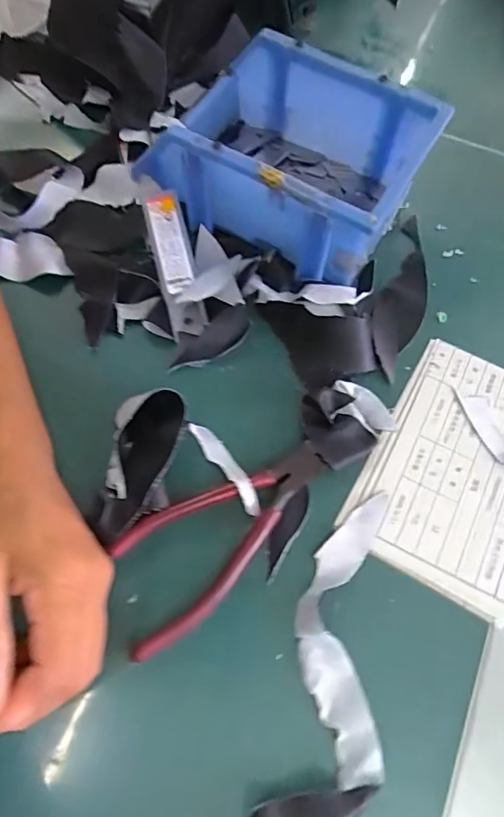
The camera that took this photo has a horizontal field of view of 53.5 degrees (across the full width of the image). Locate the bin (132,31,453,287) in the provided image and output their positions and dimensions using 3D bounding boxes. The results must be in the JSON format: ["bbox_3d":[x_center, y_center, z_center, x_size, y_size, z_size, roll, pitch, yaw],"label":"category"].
[{"bbox_3d":[0.021,-0.175,0.344,0.178,0.073,0.121,30,69,10],"label":"bin"}]

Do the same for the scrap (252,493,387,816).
[{"bbox_3d":[0.037,0.148,0.234,0.065,0.035,0.211,3,67,-1],"label":"scrap"}]

